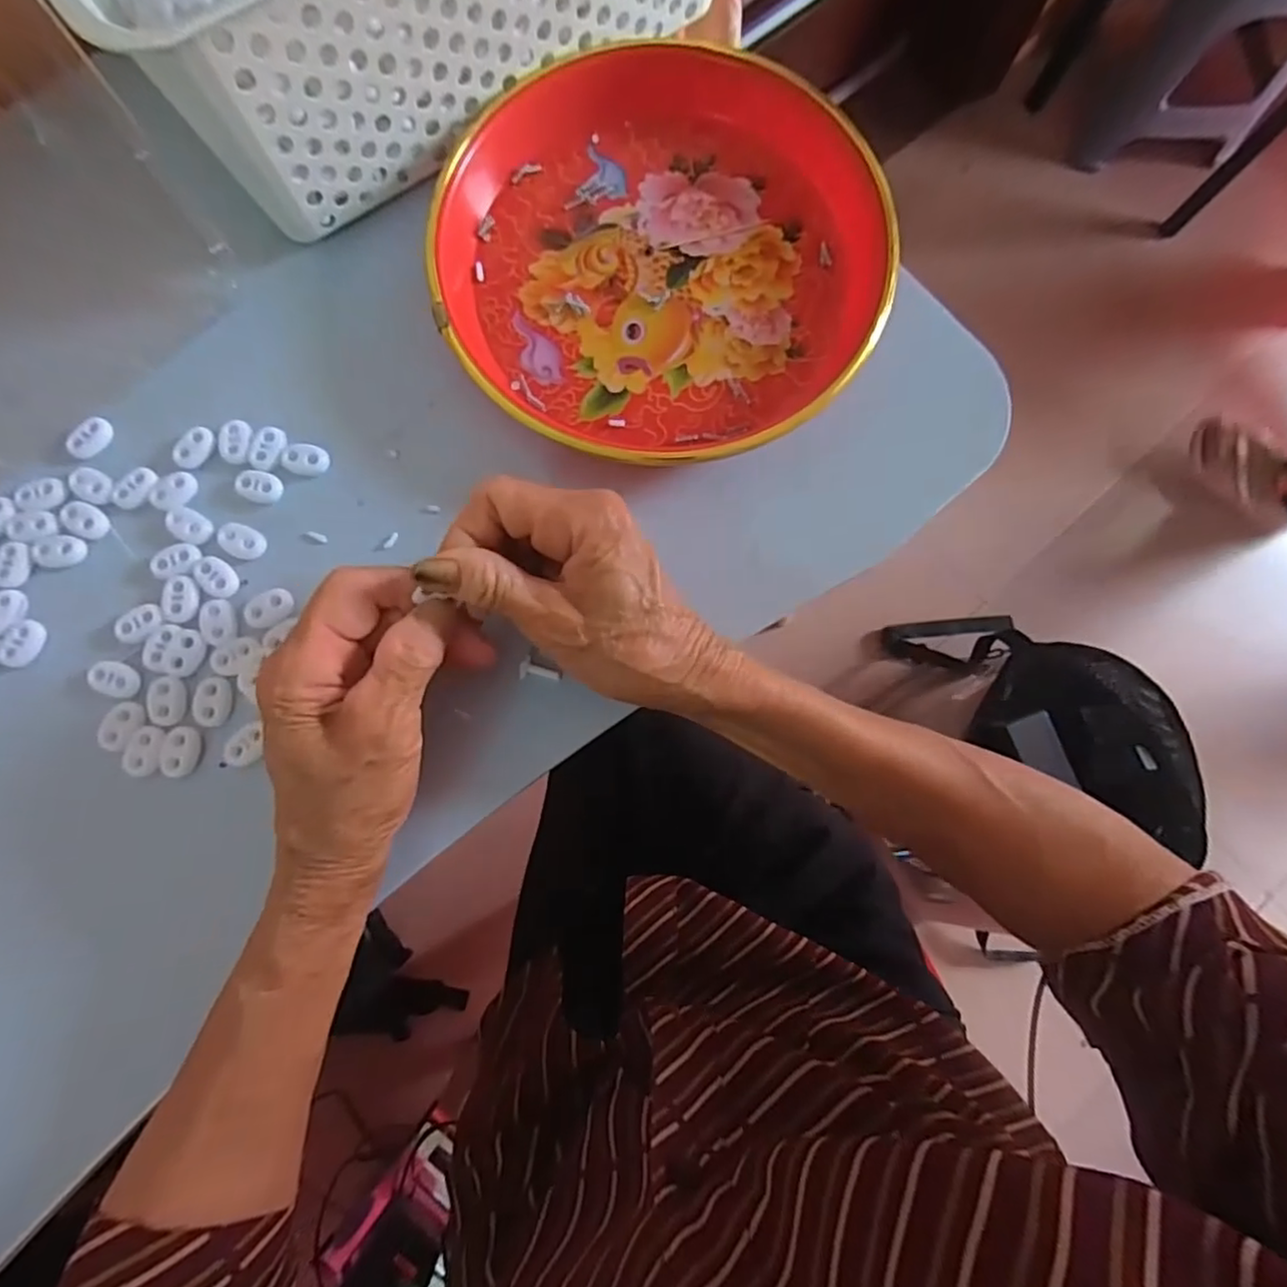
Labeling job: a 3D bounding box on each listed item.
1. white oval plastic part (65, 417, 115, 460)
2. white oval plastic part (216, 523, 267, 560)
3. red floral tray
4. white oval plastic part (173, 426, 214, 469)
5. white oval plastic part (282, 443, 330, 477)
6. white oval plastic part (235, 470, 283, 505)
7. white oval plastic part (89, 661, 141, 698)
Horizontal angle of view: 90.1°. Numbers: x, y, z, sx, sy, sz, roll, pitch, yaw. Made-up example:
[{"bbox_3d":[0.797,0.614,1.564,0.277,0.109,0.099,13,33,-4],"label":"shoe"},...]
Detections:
[{"bbox_3d":[-0.267,-0.099,0.310,0.011,0.010,0.022,37,82,5],"label":"white oval plastic part"},{"bbox_3d":[-0.192,-0.049,0.306,0.023,0.004,0.016,31,81,4],"label":"white oval plastic part"},{"bbox_3d":[0.010,-0.203,0.321,0.212,0.028,0.219,0,80,-1],"label":"red floral tray"},{"bbox_3d":[-0.219,-0.096,0.312,0.015,0.004,0.022,26,81,3],"label":"white oval plastic part"},{"bbox_3d":[-0.165,-0.090,0.314,0.020,0.005,0.015,6,80,0],"label":"white oval plastic part"},{"bbox_3d":[-0.186,-0.076,0.312,0.021,0.004,0.015,15,80,1],"label":"white oval plastic part"},{"bbox_3d":[-0.242,0.016,0.294,0.022,0.005,0.014,22,81,2],"label":"white oval plastic part"}]

